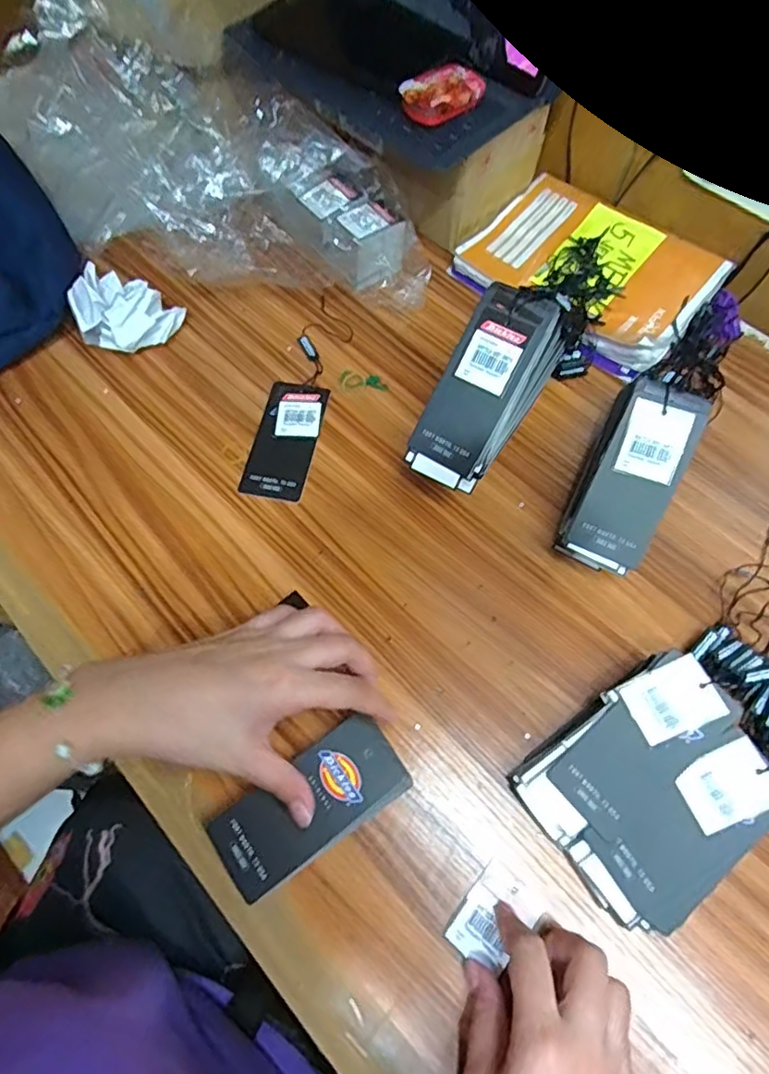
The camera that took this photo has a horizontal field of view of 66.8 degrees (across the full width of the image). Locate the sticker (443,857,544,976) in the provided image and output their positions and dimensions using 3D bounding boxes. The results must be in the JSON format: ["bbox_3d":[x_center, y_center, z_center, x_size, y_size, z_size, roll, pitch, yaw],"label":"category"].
[{"bbox_3d":[0.061,0.214,0.326,0.035,0.005,0.049,38,70,17],"label":"sticker"}]

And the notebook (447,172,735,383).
[{"bbox_3d":[0.186,-0.246,0.528,0.203,0.028,0.156,40,71,17],"label":"notebook"}]

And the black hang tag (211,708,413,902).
[{"bbox_3d":[-0.042,0.157,0.343,0.113,0.006,0.051,-33,69,-15],"label":"black hang tag"}]

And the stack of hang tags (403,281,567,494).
[{"bbox_3d":[0.072,-0.105,0.420,0.058,0.106,0.149,31,68,14],"label":"stack of hang tags"}]

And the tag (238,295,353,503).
[{"bbox_3d":[-0.069,-0.116,0.481,0.050,0.004,0.192,11,65,5],"label":"tag"}]

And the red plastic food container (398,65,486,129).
[{"bbox_3d":[0.047,-0.352,0.463,0.069,0.016,0.039,-33,69,-15],"label":"red plastic food container"}]

